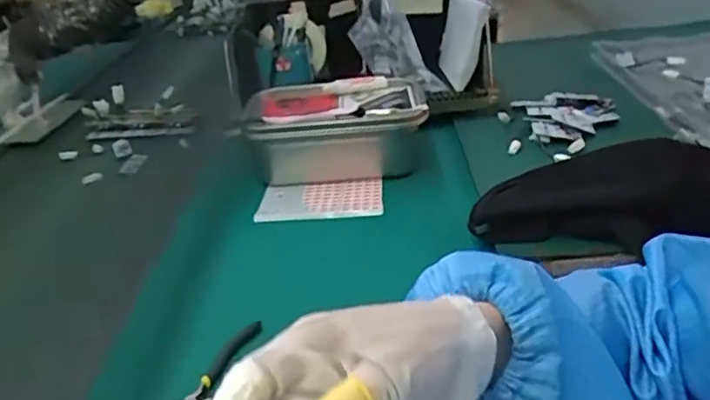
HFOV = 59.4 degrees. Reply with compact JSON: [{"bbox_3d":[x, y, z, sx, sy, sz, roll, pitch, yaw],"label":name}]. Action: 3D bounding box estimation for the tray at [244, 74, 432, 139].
[{"bbox_3d":[-0.027,-0.126,0.822,0.243,0.030,0.175,-10,27,-6],"label":"tray"}]

